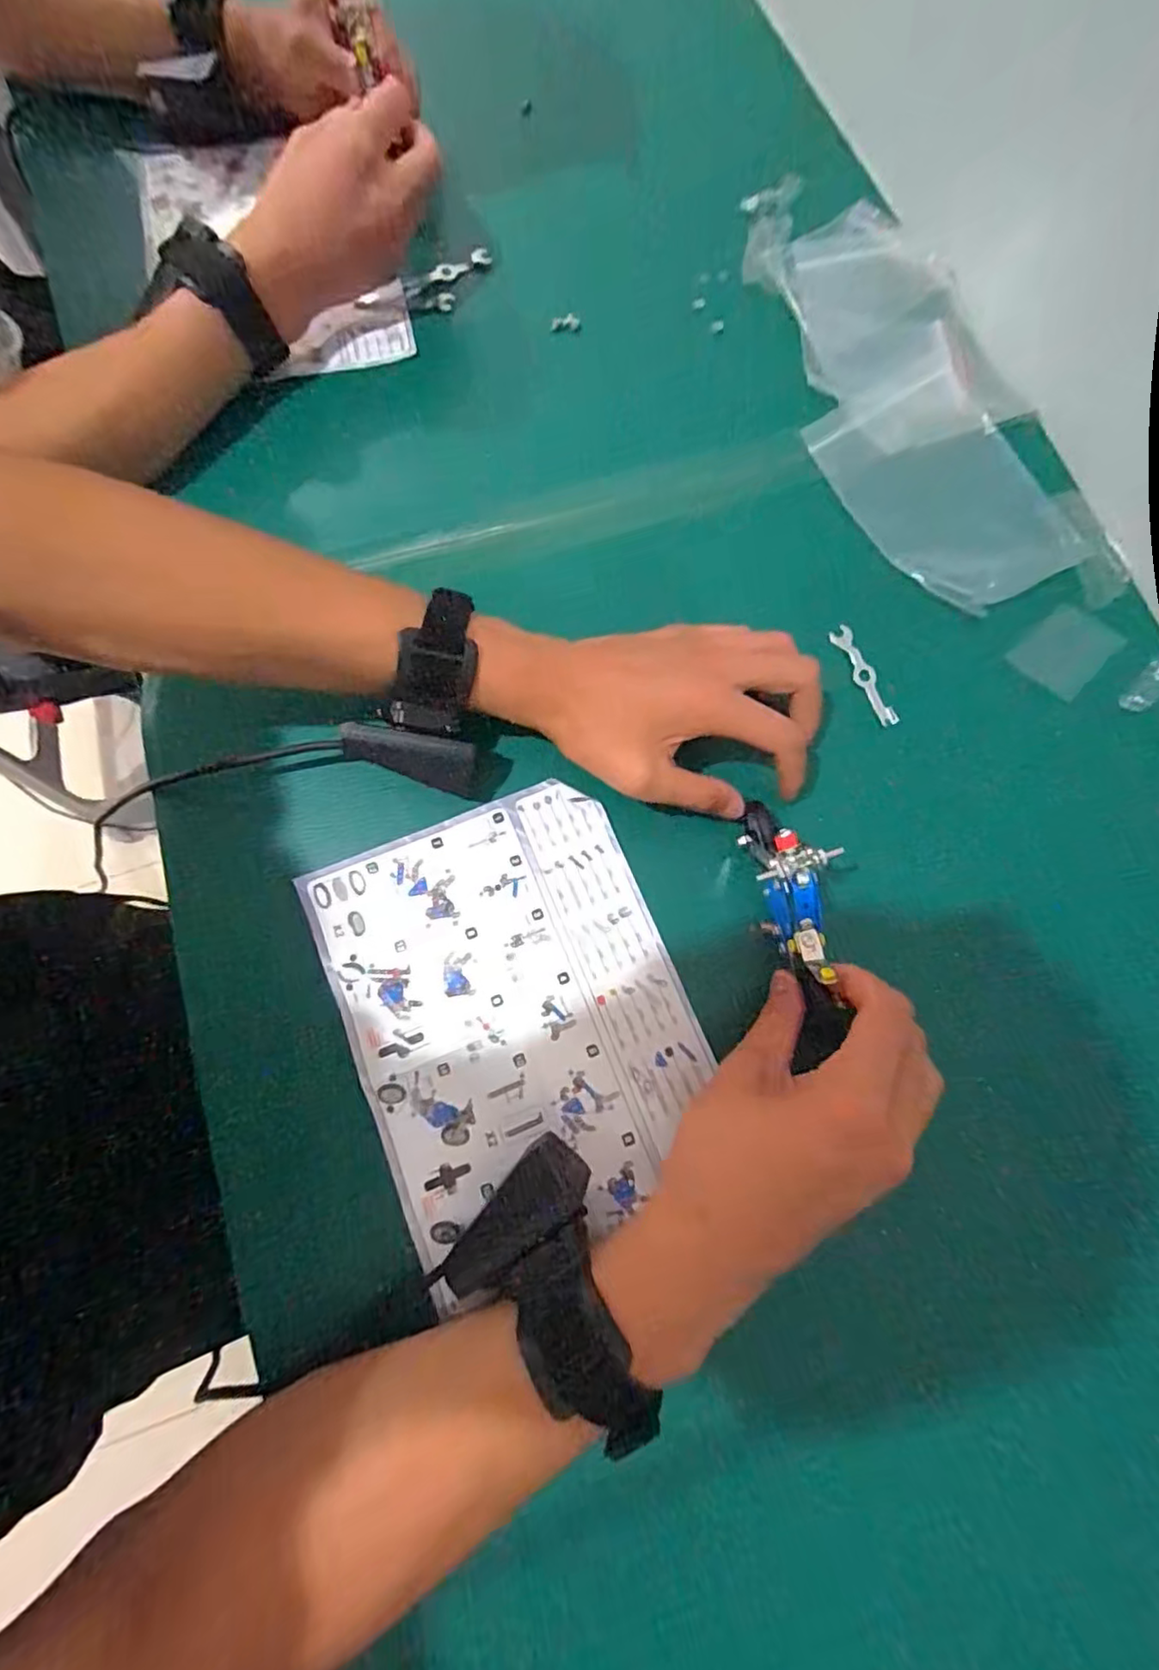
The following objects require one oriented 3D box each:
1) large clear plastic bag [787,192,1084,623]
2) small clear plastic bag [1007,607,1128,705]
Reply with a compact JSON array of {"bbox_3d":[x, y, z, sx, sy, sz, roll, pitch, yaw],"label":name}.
[{"bbox_3d":[0.221,-0.296,0.414,0.146,0.018,0.309,-7,76,-2],"label":"large clear plastic bag"},{"bbox_3d":[0.296,-0.113,0.378,0.043,0.005,0.056,44,80,9],"label":"small clear plastic bag"}]

